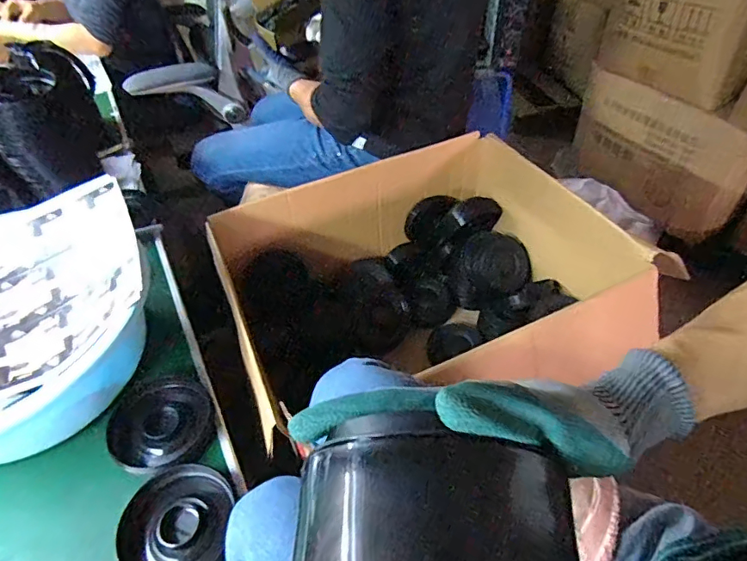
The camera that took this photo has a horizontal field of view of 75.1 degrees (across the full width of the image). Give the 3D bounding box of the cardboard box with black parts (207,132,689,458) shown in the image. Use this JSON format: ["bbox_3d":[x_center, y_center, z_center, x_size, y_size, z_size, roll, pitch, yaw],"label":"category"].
[{"bbox_3d":[0.103,0.059,0.935,0.661,0.376,0.542,-17,48,-12],"label":"cardboard box with black parts"}]

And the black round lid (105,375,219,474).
[{"bbox_3d":[-0.260,0.177,0.601,0.124,0.016,0.119,-2,47,2],"label":"black round lid"}]

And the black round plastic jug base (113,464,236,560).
[{"bbox_3d":[-0.210,0.261,0.519,0.103,0.030,0.120,1,47,5],"label":"black round plastic jug base"}]

